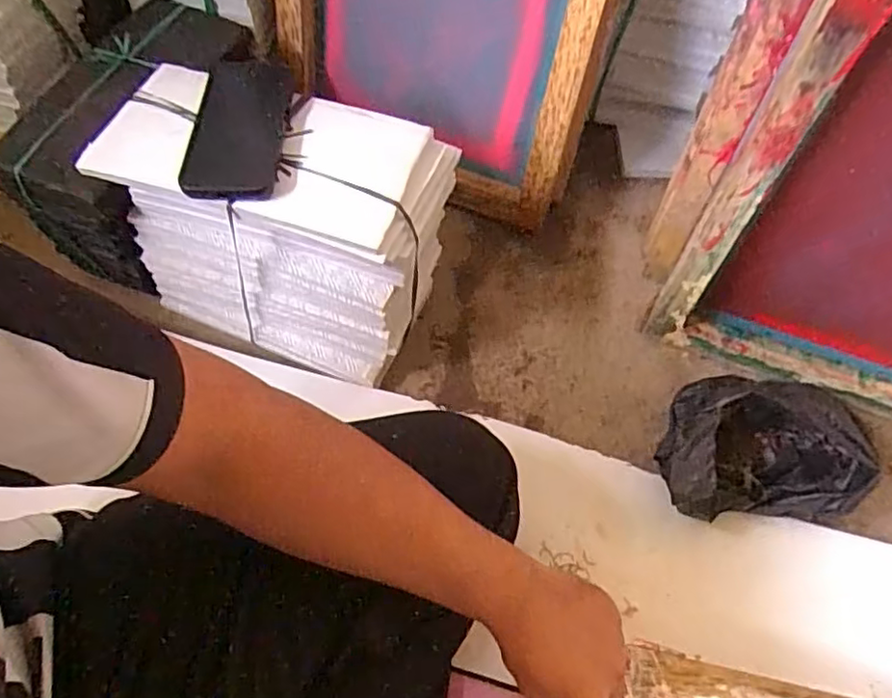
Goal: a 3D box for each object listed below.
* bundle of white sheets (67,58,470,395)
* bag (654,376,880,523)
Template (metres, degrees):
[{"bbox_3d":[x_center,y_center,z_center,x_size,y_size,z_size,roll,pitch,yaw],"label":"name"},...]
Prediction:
[{"bbox_3d":[-0.162,-0.128,0.675,0.298,0.226,0.185,17,62,10],"label":"bundle of white sheets"},{"bbox_3d":[0.315,0.094,0.657,0.194,0.100,0.144,-1,60,0],"label":"bag"}]

